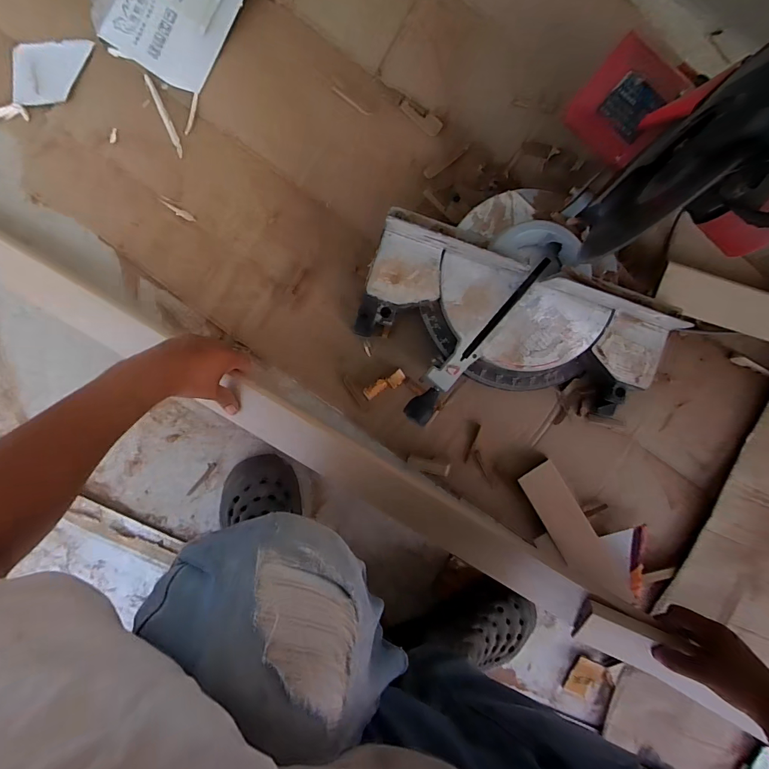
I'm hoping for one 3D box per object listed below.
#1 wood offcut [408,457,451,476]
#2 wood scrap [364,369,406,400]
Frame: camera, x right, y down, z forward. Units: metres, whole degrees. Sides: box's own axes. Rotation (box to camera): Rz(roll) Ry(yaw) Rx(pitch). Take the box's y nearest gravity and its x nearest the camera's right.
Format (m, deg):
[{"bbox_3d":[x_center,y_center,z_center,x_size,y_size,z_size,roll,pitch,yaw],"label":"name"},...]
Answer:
[{"bbox_3d":[0.071,0.132,0.642,0.067,0.017,0.018,10,93,10],"label":"wood offcut"},{"bbox_3d":[0.001,0.001,0.632,0.069,0.004,0.023,-27,93,-1],"label":"wood scrap"}]

